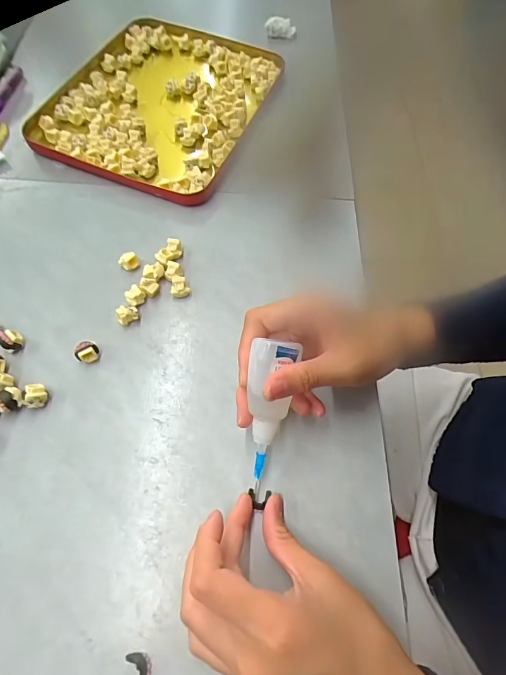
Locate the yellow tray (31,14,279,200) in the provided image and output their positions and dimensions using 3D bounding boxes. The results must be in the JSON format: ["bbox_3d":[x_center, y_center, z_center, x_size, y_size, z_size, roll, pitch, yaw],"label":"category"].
[{"bbox_3d":[-0.101,-0.263,0.428,0.213,0.019,0.266,17,64,5],"label":"yellow tray"}]

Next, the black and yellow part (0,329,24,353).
[{"bbox_3d":[-0.179,0.003,0.289,0.013,0.016,0.015,37,67,14],"label":"black and yellow part"}]

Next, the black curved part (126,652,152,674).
[{"bbox_3d":[-0.064,0.183,0.214,0.015,0.005,0.015,-4,64,-5],"label":"black curved part"}]

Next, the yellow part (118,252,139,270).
[{"bbox_3d":[-0.105,-0.064,0.329,0.015,0.013,0.012,-26,68,-15],"label":"yellow part"}]

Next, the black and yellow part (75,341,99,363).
[{"bbox_3d":[-0.123,0.012,0.288,0.016,0.016,0.012,-32,70,-17],"label":"black and yellow part"}]

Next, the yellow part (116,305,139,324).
[{"bbox_3d":[-0.098,-0.018,0.306,0.015,0.013,0.014,1,64,-3],"label":"yellow part"}]

